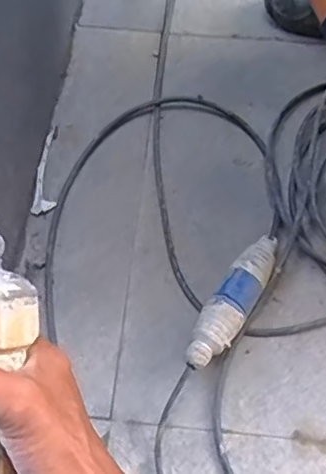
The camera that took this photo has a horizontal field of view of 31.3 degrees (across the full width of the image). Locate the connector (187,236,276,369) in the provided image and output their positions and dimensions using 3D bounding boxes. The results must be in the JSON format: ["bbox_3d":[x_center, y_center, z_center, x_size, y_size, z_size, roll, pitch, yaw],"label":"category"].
[{"bbox_3d":[0.087,0.074,0.693,0.045,0.056,0.193,30,67,14],"label":"connector"}]

